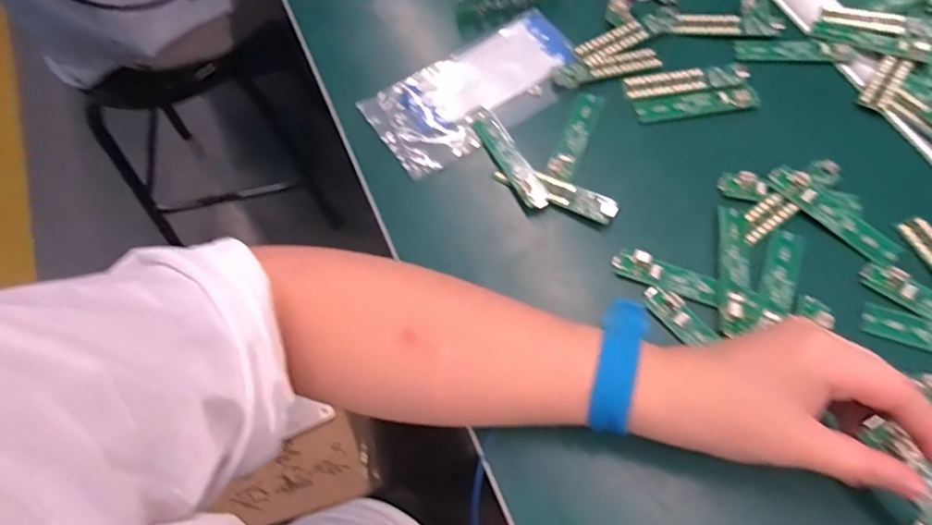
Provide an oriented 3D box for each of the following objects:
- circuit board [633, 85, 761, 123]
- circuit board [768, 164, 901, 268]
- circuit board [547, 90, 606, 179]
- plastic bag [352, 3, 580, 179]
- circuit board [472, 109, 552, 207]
[{"bbox_3d":[0.162,-0.112,0.407,0.083,0.004,0.019,-7,73,4],"label":"circuit board"},{"bbox_3d":[0.230,-0.031,0.360,0.020,0.011,0.085,-41,70,-14],"label":"circuit board"},{"bbox_3d":[0.076,-0.089,0.399,0.017,0.004,0.077,21,69,12],"label":"circuit board"},{"bbox_3d":[0.008,-0.127,0.424,0.159,0.011,0.083,-33,68,-11],"label":"plastic bag"},{"bbox_3d":[0.028,-0.073,0.391,0.018,0.005,0.089,-25,67,-8],"label":"circuit board"}]

